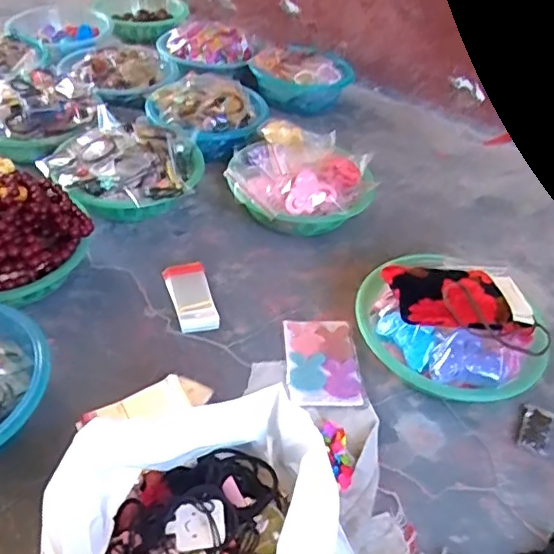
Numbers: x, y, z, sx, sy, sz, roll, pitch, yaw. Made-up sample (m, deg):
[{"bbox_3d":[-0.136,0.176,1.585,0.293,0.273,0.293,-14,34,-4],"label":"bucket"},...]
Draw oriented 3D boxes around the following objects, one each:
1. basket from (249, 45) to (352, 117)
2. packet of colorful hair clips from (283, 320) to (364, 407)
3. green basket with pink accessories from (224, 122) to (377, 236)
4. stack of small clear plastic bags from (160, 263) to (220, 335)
[{"bbox_3d":[0.062,-0.437,1.269,0.190,0.100,0.195,28,47,20],"label":"basket"},{"bbox_3d":[0.059,0.109,0.750,0.094,0.005,0.140,1,44,-7],"label":"packet of colorful hair clips"},{"bbox_3d":[0.040,-0.156,0.955,0.230,0.110,0.228,7,44,1],"label":"green basket with pink accessories"},{"bbox_3d":[-0.123,0.024,0.814,0.057,0.017,0.136,-11,46,-18],"label":"stack of small clear plastic bags"}]

